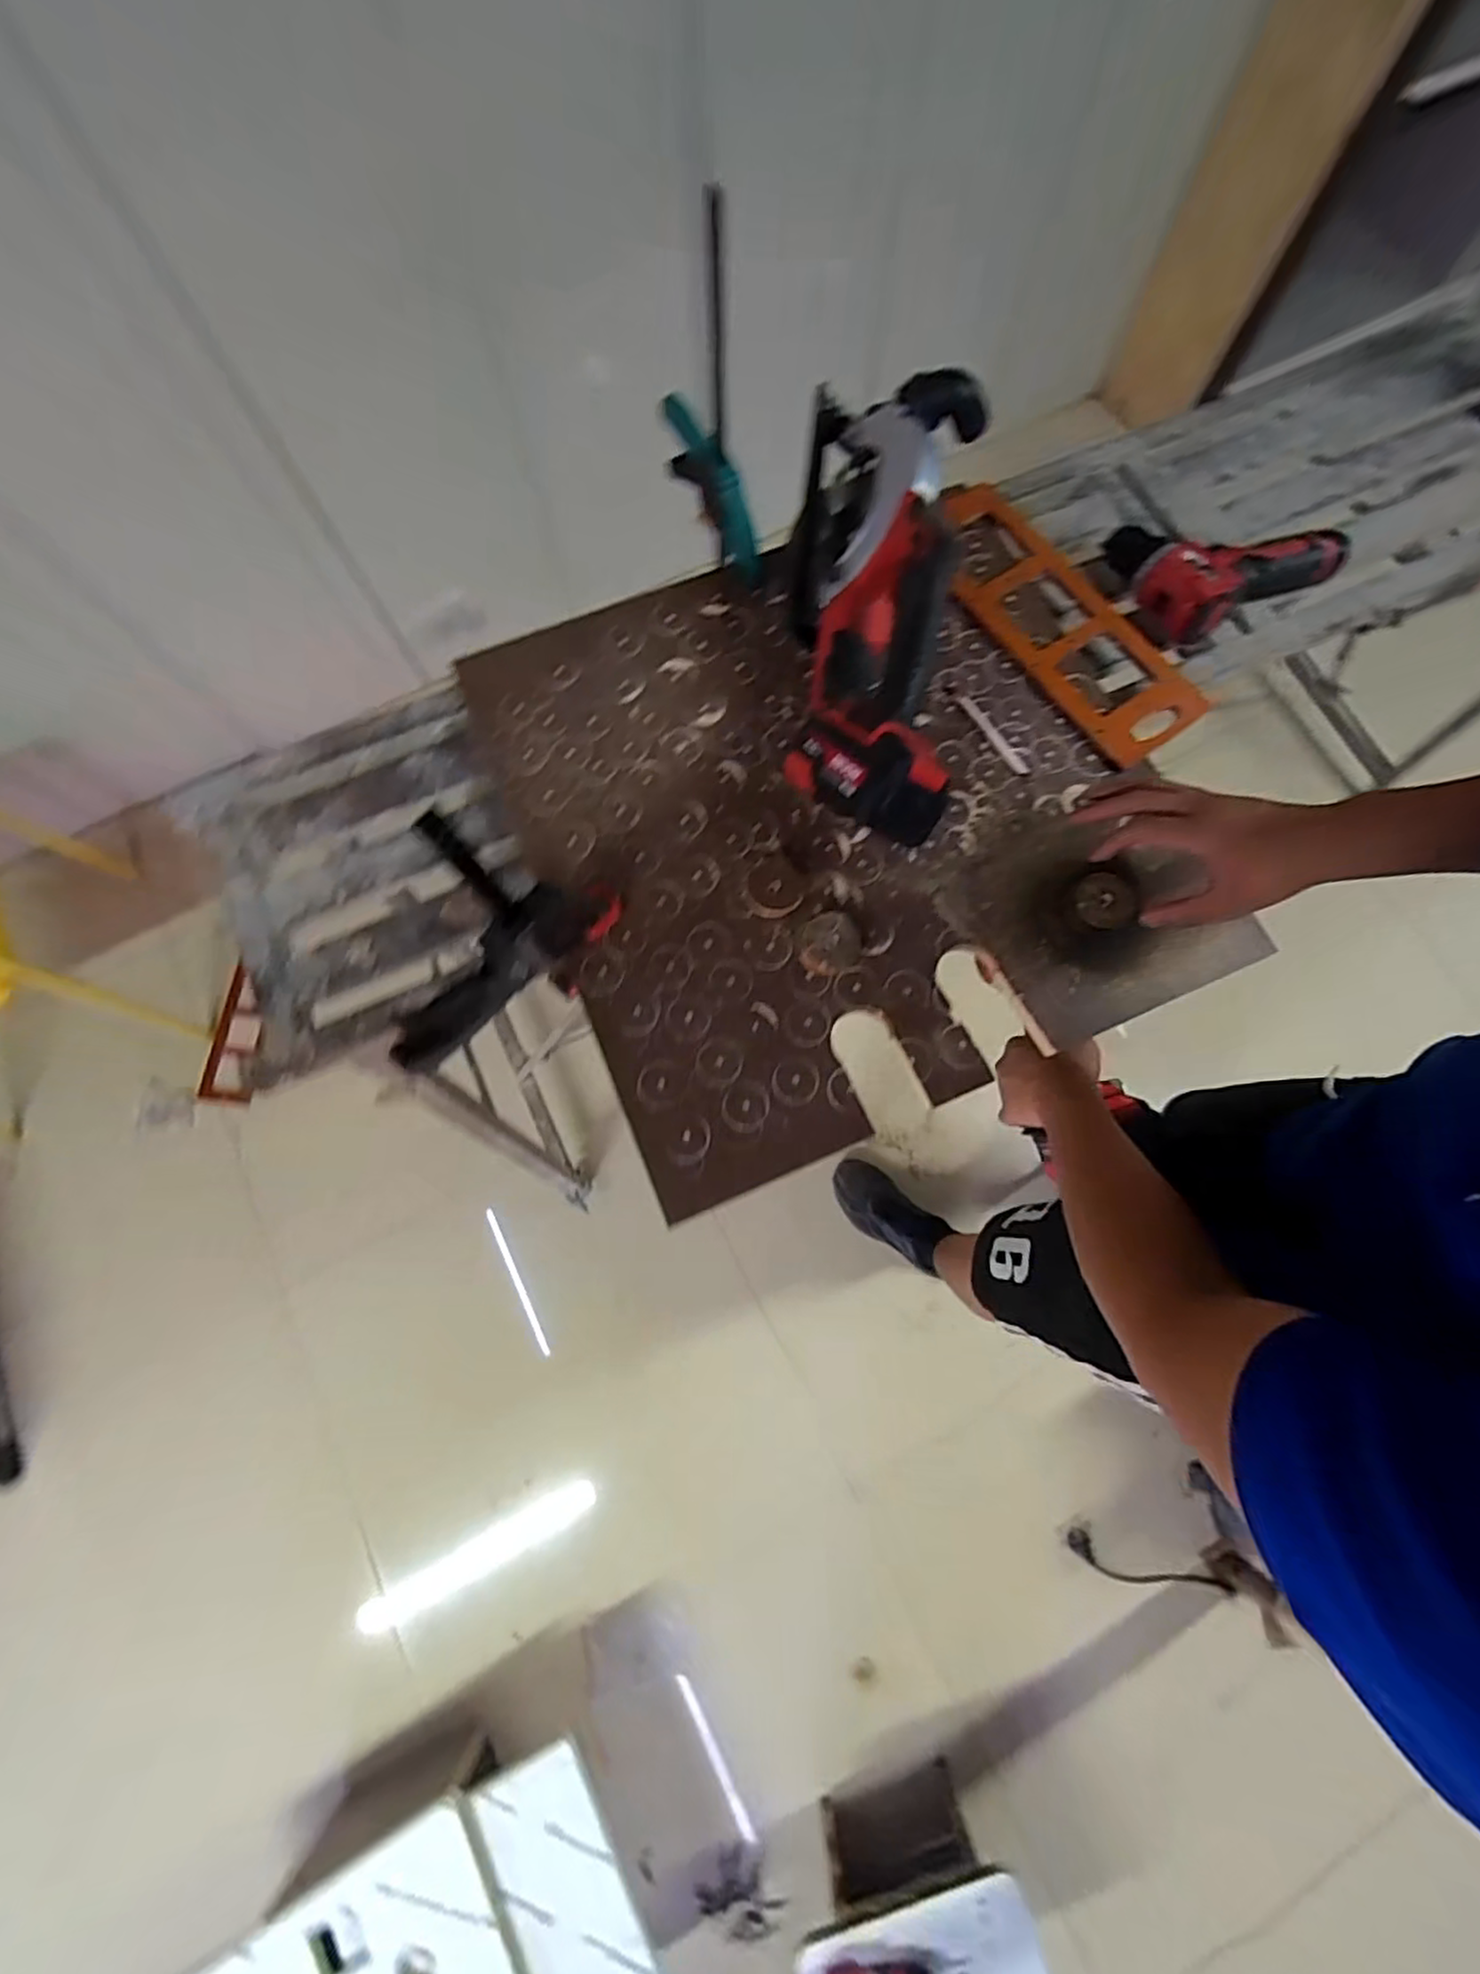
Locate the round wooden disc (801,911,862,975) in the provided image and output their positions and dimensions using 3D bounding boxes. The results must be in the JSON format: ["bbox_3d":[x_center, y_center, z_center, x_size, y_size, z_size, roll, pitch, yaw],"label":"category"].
[{"bbox_3d":[0.073,-0.035,0.567,0.048,0.018,0.049,0,73,-1],"label":"round wooden disc"}]

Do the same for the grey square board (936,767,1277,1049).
[{"bbox_3d":[0.289,-0.065,0.577,0.195,0.042,0.197,-30,76,-9],"label":"grey square board"}]

